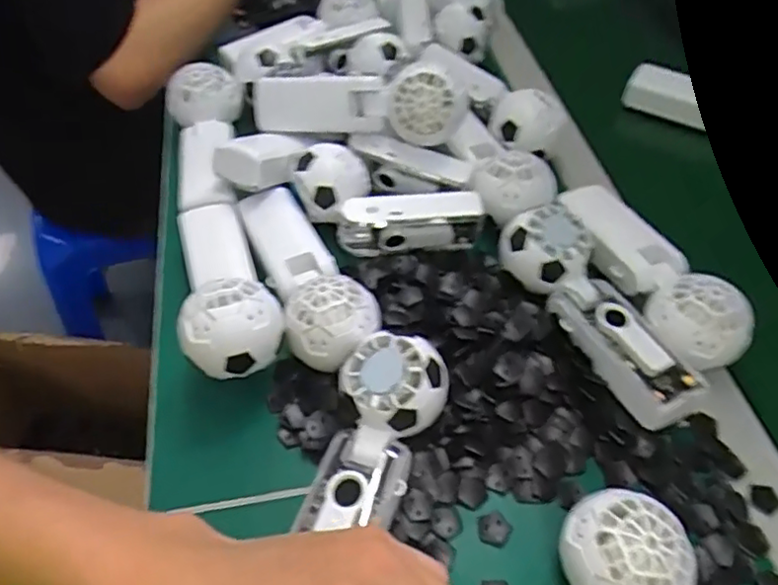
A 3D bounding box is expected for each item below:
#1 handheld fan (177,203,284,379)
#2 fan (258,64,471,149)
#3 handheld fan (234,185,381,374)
[{"bbox_3d":[-0.119,-0.007,0.445,0.061,0.055,0.169,-15,33,-14],"label":"handheld fan"},{"bbox_3d":[-0.029,-0.154,0.513,0.180,0.068,0.046,10,51,6],"label":"fan"},{"bbox_3d":[-0.060,-0.015,0.457,0.058,0.051,0.168,-18,40,-16],"label":"handheld fan"}]

